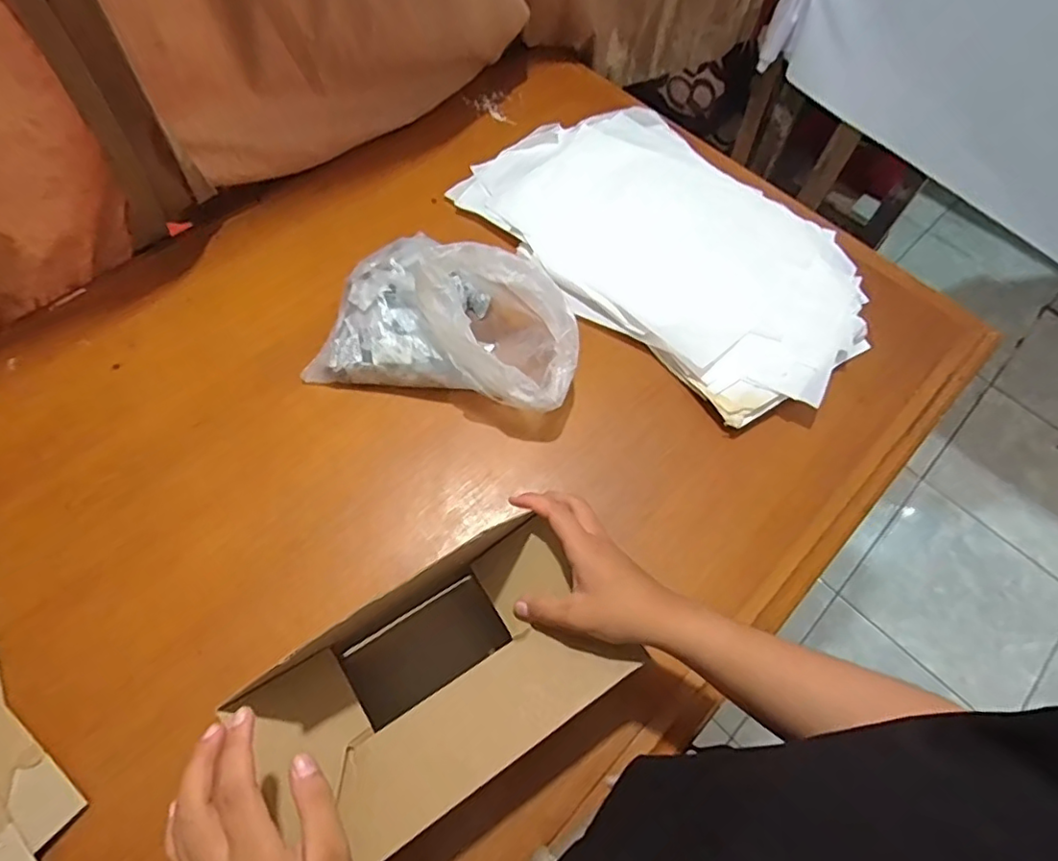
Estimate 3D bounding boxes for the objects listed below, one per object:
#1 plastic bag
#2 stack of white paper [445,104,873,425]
[{"bbox_3d":[-0.082,-0.112,0.616,0.270,0.116,0.139,12,63,3],"label":"plastic bag"},{"bbox_3d":[0.175,-0.240,0.747,0.317,0.032,0.498,-36,71,-19],"label":"stack of white paper"}]

